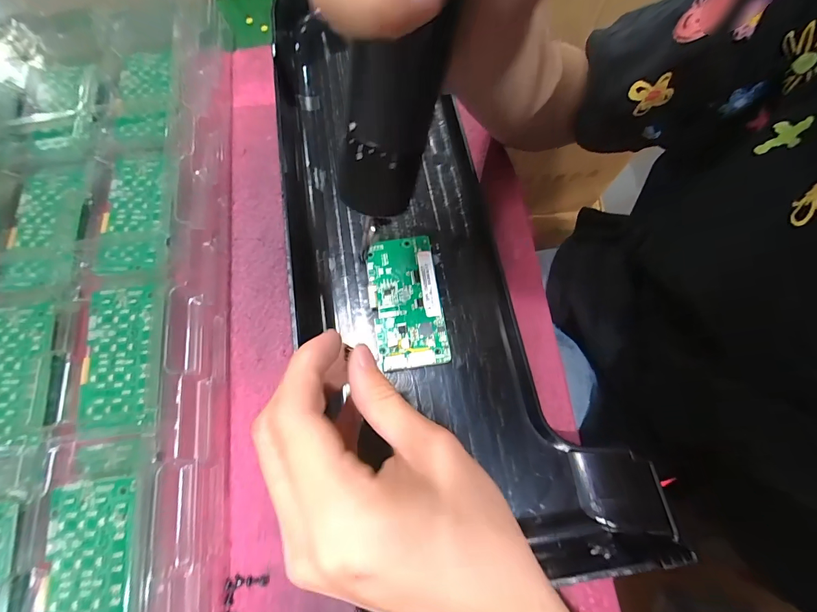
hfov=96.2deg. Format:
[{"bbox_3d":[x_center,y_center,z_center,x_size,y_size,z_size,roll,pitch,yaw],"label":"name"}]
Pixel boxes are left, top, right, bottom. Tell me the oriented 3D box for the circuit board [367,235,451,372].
[{"bbox_3d":[-0.002,-0.004,0.259,0.048,0.008,0.094,-8,68,-6],"label":"circuit board"}]

